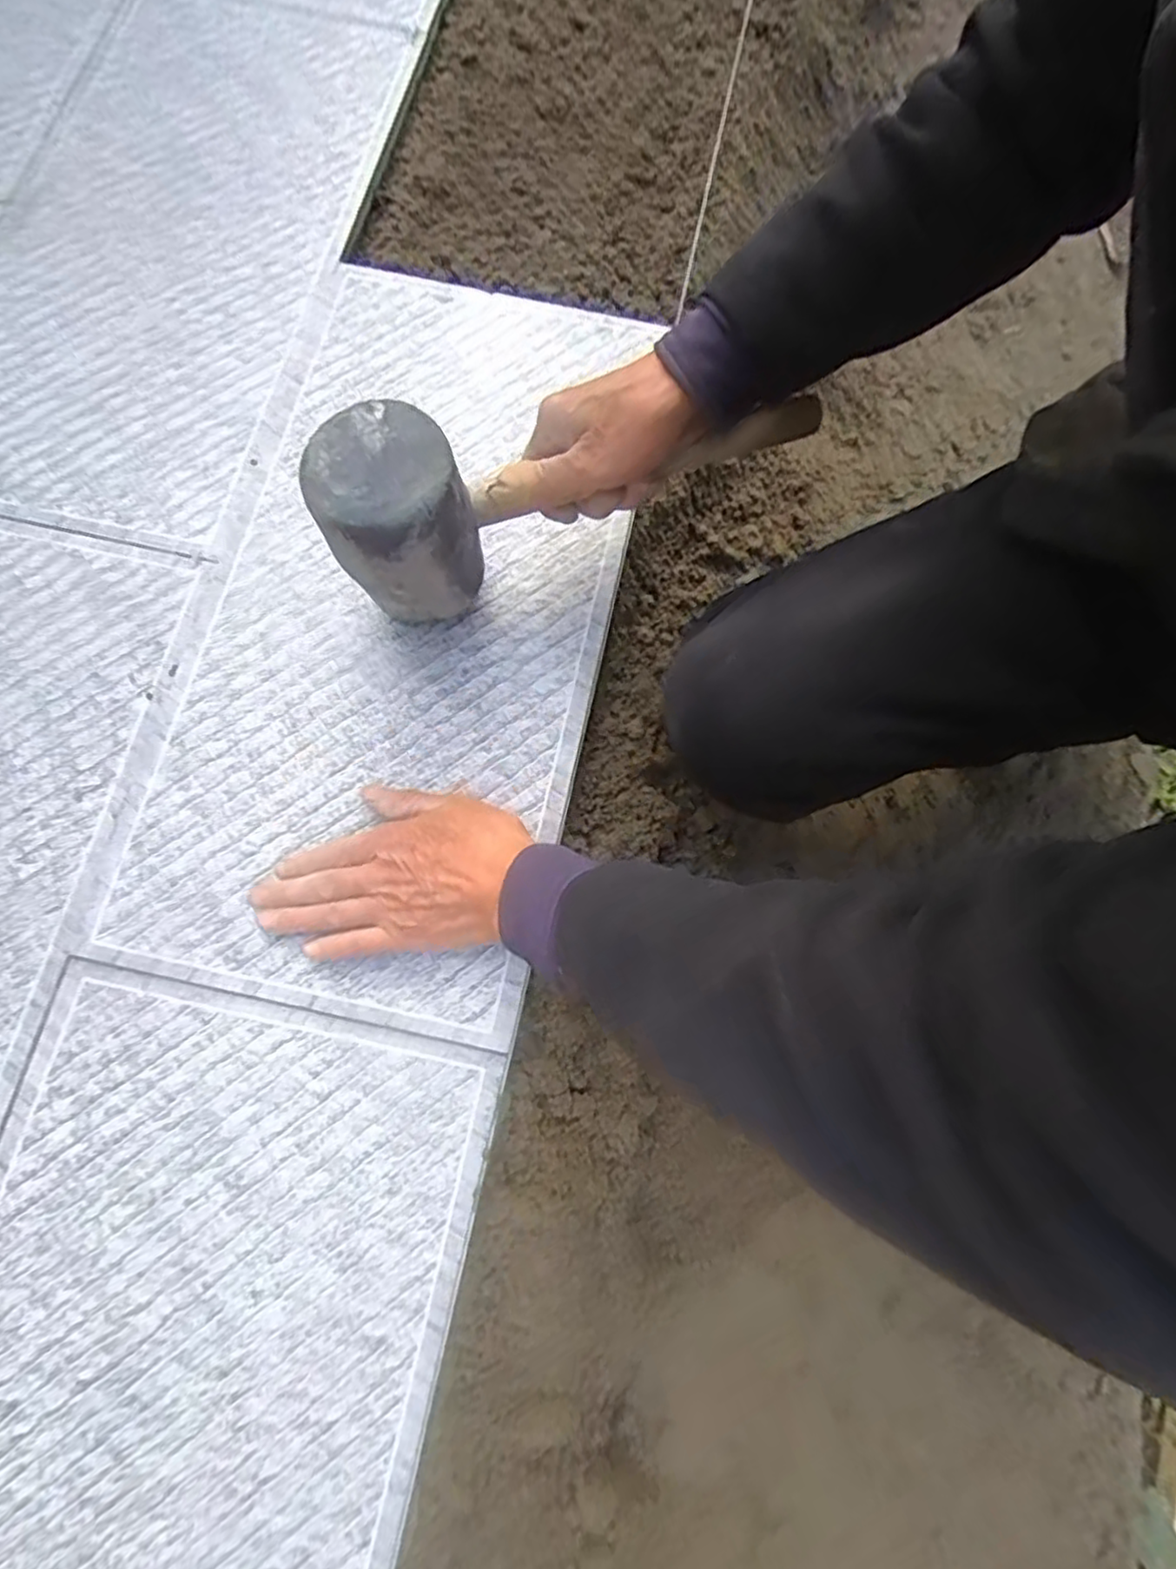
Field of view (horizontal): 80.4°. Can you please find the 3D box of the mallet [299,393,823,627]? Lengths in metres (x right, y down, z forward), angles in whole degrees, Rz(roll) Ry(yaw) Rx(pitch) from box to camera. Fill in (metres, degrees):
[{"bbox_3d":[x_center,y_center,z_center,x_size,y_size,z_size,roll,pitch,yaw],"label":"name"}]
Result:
[{"bbox_3d":[-0.013,-0.195,0.461,0.320,0.127,0.069,-19,77,-15],"label":"mallet"}]

